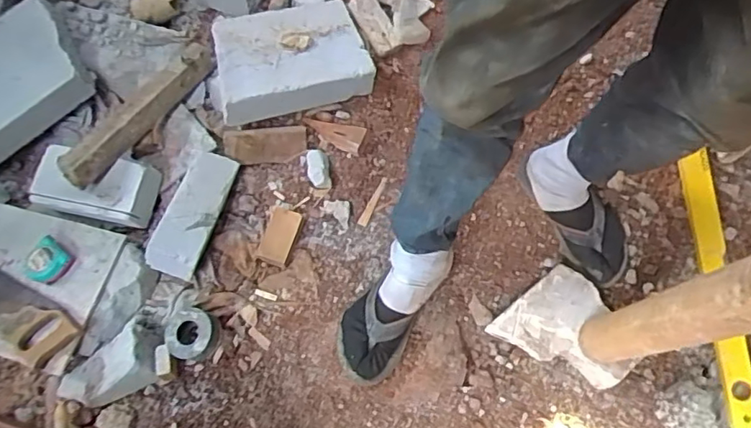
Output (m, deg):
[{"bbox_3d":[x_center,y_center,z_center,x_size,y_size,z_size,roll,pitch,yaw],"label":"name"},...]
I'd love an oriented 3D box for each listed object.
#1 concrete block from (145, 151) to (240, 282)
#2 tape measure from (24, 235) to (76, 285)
[{"bbox_3d":[-0.310,0.003,0.972,0.083,0.070,0.240,12,56,4],"label":"concrete block"},{"bbox_3d":[-0.532,0.078,0.928,0.057,0.032,0.068,38,77,15],"label":"tape measure"}]

